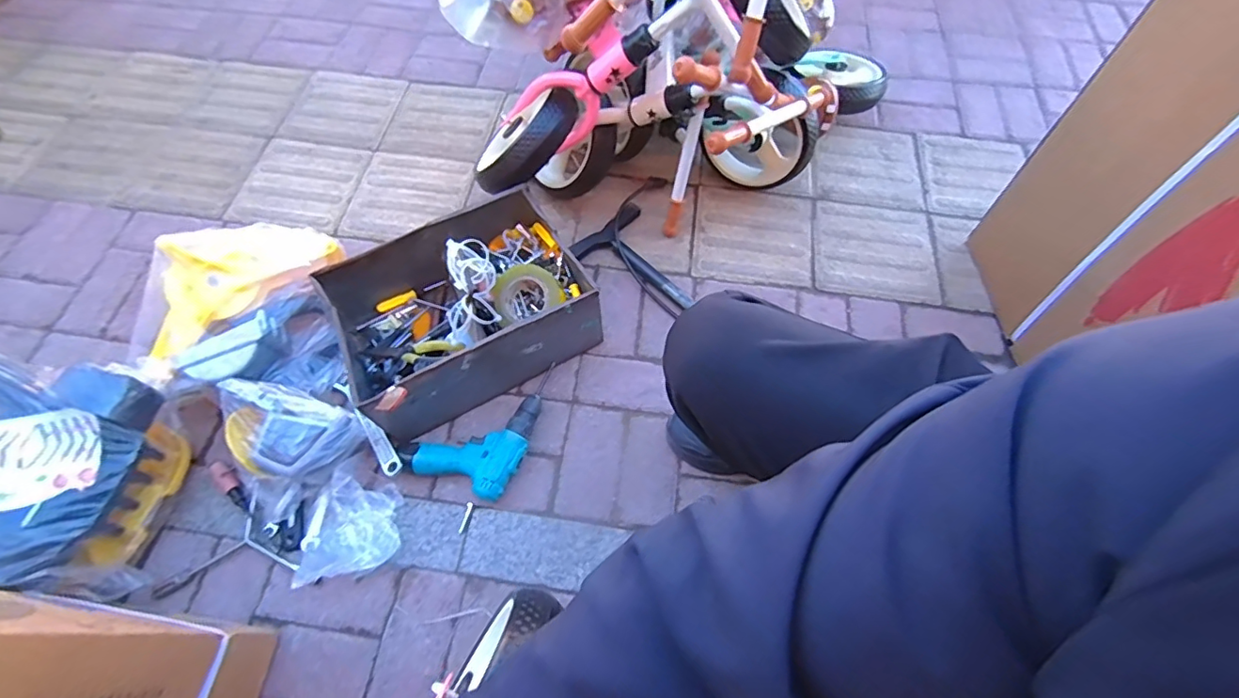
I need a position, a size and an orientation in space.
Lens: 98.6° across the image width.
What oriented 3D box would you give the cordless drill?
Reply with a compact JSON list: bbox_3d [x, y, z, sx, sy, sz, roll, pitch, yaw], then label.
[{"bbox_3d":[-0.237,0.121,0.929,0.187,0.059,0.248,17,65,9],"label":"cordless drill"}]

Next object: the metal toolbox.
[{"bbox_3d":[-0.276,-0.072,0.944,0.421,0.157,0.295,-30,67,-14],"label":"metal toolbox"}]

